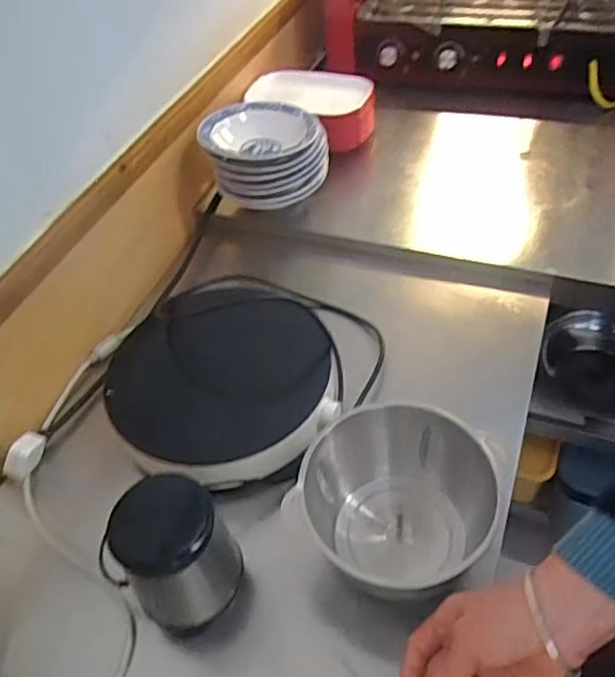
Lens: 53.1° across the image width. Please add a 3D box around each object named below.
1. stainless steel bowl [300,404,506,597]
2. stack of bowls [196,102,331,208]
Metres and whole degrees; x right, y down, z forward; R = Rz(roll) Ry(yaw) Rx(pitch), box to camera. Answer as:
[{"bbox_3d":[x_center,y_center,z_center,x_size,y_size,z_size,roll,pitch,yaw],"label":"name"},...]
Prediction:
[{"bbox_3d":[0.083,0.171,0.607,0.184,0.150,0.147,-31,52,-21],"label":"stainless steel bowl"},{"bbox_3d":[-0.064,-0.274,0.917,0.172,0.100,0.151,-19,48,-11],"label":"stack of bowls"}]

